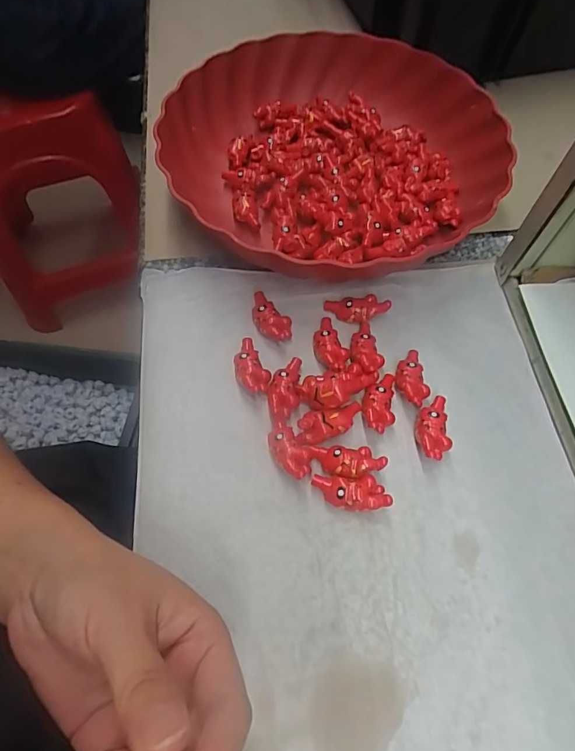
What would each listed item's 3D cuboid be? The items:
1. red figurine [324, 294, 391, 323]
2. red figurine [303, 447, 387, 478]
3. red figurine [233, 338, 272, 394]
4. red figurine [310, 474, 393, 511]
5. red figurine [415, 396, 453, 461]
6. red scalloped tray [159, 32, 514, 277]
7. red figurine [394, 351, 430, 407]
[{"bbox_3d":[0.046,-0.045,0.296,0.043,0.011,0.016,-1,62,14],"label":"red figurine"},{"bbox_3d":[0.031,0.049,0.250,0.044,0.014,0.018,5,63,0],"label":"red figurine"},{"bbox_3d":[-0.024,-0.006,0.276,0.019,0.011,0.038,-23,66,-13],"label":"red figurine"},{"bbox_3d":[0.034,0.064,0.243,0.040,0.014,0.018,2,63,-1],"label":"red figurine"},{"bbox_3d":[0.085,0.031,0.263,0.019,0.014,0.039,4,63,0],"label":"red figurine"},{"bbox_3d":[0.033,-0.164,0.336,0.238,0.050,0.239,-35,69,-18],"label":"red scalloped tray"},{"bbox_3d":[0.076,0.000,0.276,0.018,0.010,0.039,-2,63,-3],"label":"red figurine"}]

